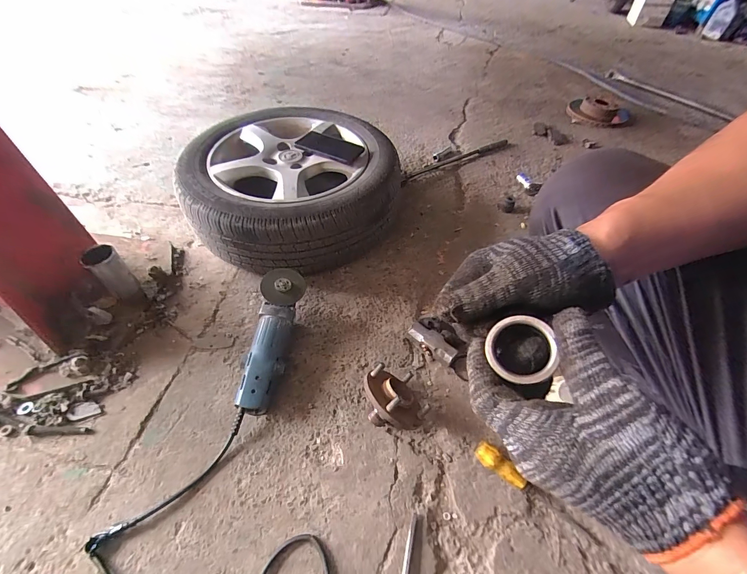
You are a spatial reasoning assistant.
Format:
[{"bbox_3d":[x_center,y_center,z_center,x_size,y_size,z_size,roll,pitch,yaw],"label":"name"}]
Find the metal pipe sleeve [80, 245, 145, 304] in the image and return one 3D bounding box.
[{"bbox_3d":[-0.504,-0.016,0.659,0.055,0.135,0.052,38,59,25],"label":"metal pipe sleeve"}]

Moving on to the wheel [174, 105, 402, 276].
[{"bbox_3d":[-0.187,-0.260,0.859,0.491,0.170,0.494,0,51,-2],"label":"wheel"}]

